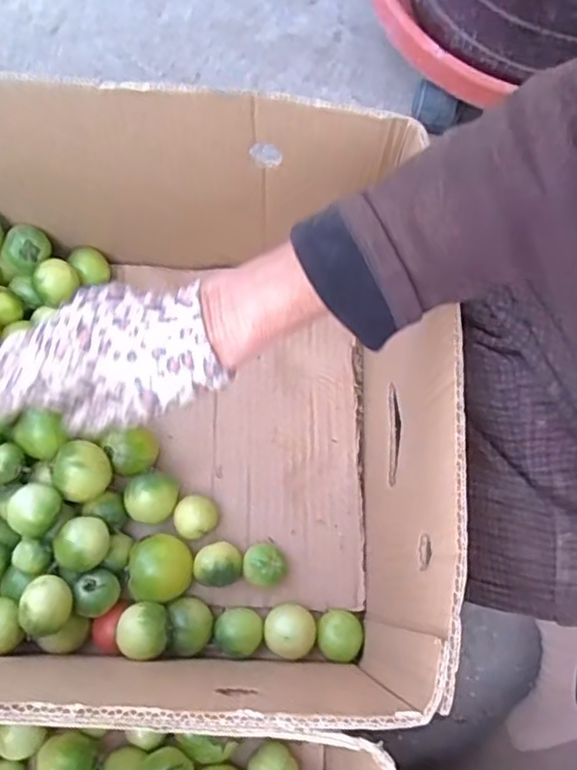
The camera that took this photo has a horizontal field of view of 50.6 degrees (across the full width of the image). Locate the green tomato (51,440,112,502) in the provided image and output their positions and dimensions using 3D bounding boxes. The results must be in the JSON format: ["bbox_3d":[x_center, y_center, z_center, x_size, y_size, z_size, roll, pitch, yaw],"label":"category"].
[{"bbox_3d":[-0.154,0.068,0.463,0.039,0.042,0.041,1,72,-2],"label":"green tomato"}]

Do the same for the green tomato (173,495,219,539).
[{"bbox_3d":[-0.074,0.105,0.485,0.033,0.024,0.032,1,72,-2],"label":"green tomato"}]

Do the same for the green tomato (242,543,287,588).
[{"bbox_3d":[-0.018,0.141,0.475,0.032,0.030,0.031,1,72,-2],"label":"green tomato"}]

